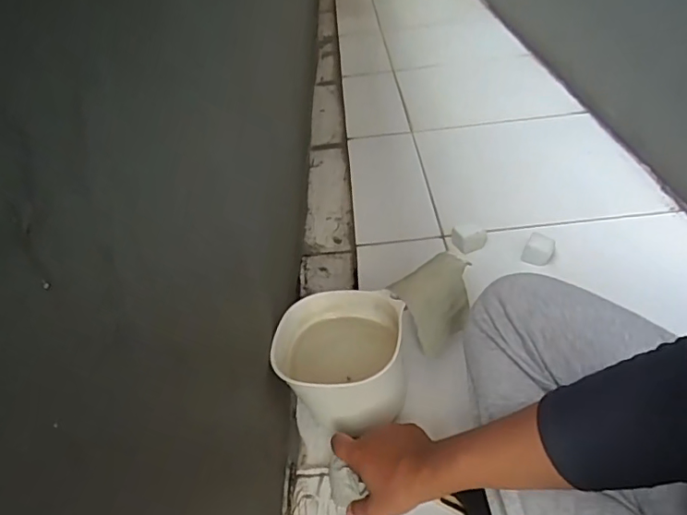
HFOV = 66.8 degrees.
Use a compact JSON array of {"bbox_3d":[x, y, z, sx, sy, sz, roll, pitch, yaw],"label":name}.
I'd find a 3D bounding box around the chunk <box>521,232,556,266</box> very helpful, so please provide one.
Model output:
[{"bbox_3d":[0.304,-0.013,0.807,0.040,0.030,0.049,18,44,29],"label":"chunk"}]

